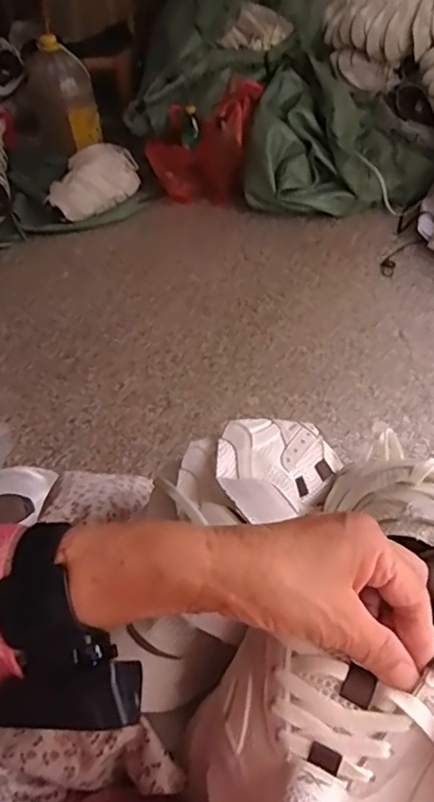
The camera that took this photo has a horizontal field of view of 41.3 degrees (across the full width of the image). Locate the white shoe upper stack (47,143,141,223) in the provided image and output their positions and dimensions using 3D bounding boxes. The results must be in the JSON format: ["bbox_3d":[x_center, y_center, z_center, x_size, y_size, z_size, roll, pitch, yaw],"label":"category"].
[{"bbox_3d":[-0.328,-0.635,1.666,0.134,0.141,0.352,18,52,18],"label":"white shoe upper stack"}]

